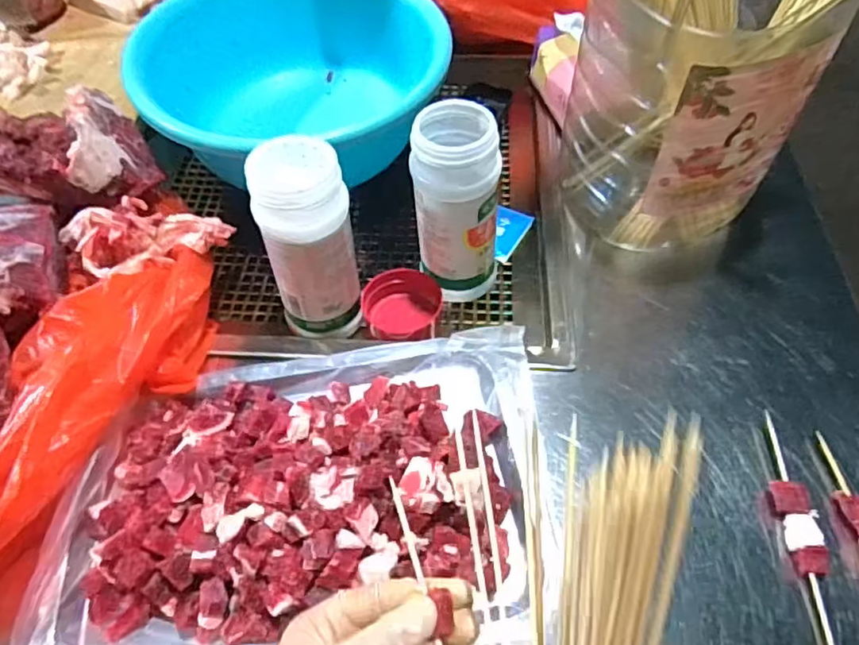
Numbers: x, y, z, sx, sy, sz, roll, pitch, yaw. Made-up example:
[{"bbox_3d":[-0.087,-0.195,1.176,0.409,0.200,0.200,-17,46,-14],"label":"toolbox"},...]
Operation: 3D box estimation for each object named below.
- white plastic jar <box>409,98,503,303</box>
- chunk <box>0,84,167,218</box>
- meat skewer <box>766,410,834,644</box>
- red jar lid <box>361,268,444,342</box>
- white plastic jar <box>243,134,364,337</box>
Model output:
[{"bbox_3d":[0.021,-0.085,0.467,0.062,0.157,0.061,1,55,3],"label":"white plastic jar"},{"bbox_3d":[-0.309,-0.142,0.496,0.151,0.069,0.105,6,56,6],"label":"chunk"},{"bbox_3d":[0.226,0.188,0.335,0.025,0.016,0.285,1,55,3],"label":"meat skewer"},{"bbox_3d":[-0.022,-0.011,0.502,0.063,0.028,0.066,-1,55,1],"label":"red jar lid"},{"bbox_3d":[-0.086,-0.056,0.444,0.060,0.147,0.064,-1,55,1],"label":"white plastic jar"}]

